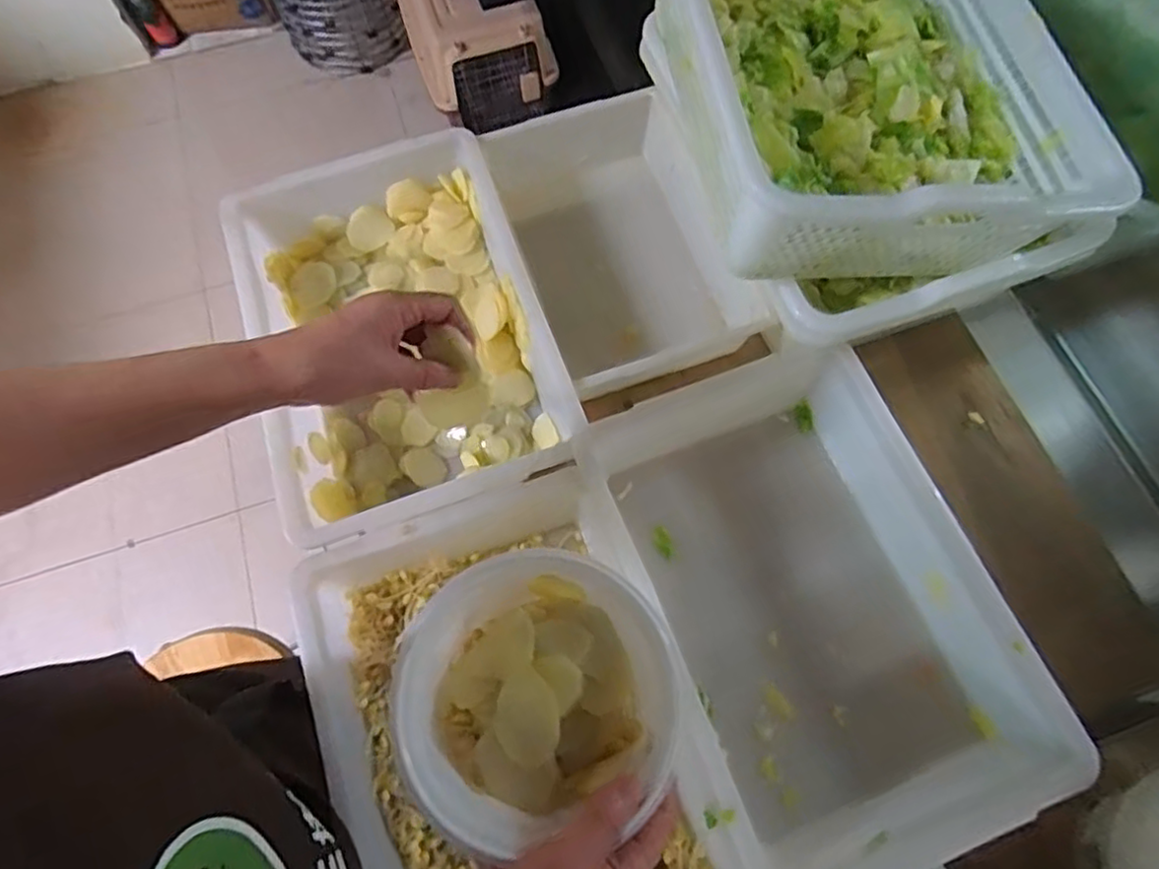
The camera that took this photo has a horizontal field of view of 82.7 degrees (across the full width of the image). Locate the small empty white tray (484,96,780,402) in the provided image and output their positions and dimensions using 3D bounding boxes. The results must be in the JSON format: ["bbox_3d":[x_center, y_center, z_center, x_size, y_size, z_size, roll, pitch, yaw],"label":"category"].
[{"bbox_3d":[0.036,-0.208,0.724,0.201,0.105,0.348,-20,70,-6],"label":"small empty white tray"}]

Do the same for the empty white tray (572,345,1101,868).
[{"bbox_3d":[0.193,0.139,0.573,0.272,0.088,0.403,-20,70,-6],"label":"empty white tray"}]

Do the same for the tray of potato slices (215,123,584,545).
[{"bbox_3d":[-0.176,-0.099,0.661,0.274,0.080,0.381,-20,70,-7],"label":"tray of potato slices"}]

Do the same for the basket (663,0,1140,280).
[{"bbox_3d":[0.243,-0.347,0.606,0.319,0.150,0.469,-4,69,-1],"label":"basket"}]

